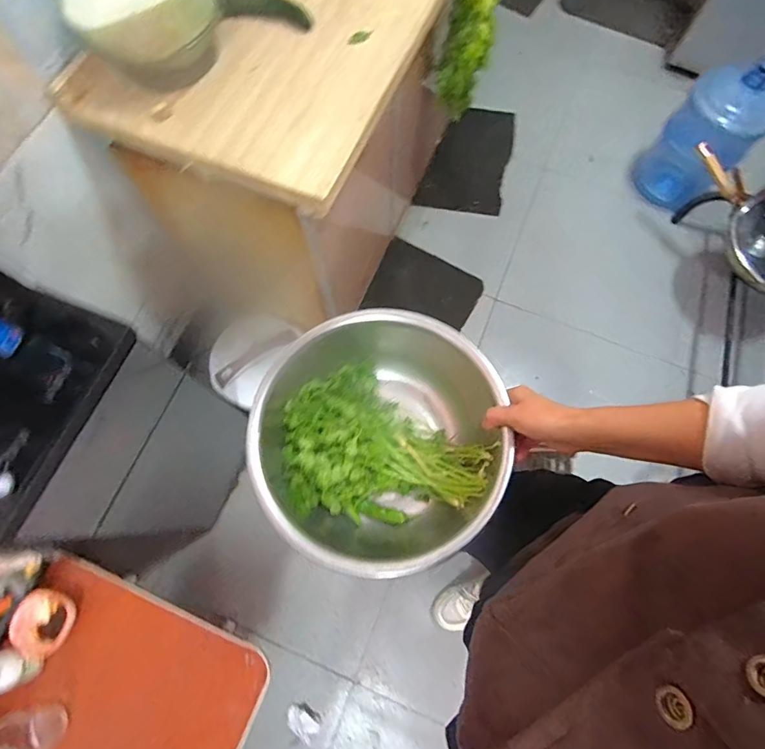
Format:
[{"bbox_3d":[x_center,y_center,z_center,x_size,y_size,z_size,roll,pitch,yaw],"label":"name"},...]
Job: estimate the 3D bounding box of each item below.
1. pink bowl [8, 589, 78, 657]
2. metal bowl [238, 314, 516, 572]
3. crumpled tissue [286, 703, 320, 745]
[{"bbox_3d":[-0.572,0.417,0.736,0.092,0.050,0.083,37,76,10],"label":"pink bowl"},{"bbox_3d":[0.002,0.080,0.520,0.263,0.117,0.276,0,73,0],"label":"metal bowl"},{"bbox_3d":[-0.198,0.871,1.091,0.086,0.023,0.063,42,77,12],"label":"crumpled tissue"}]

